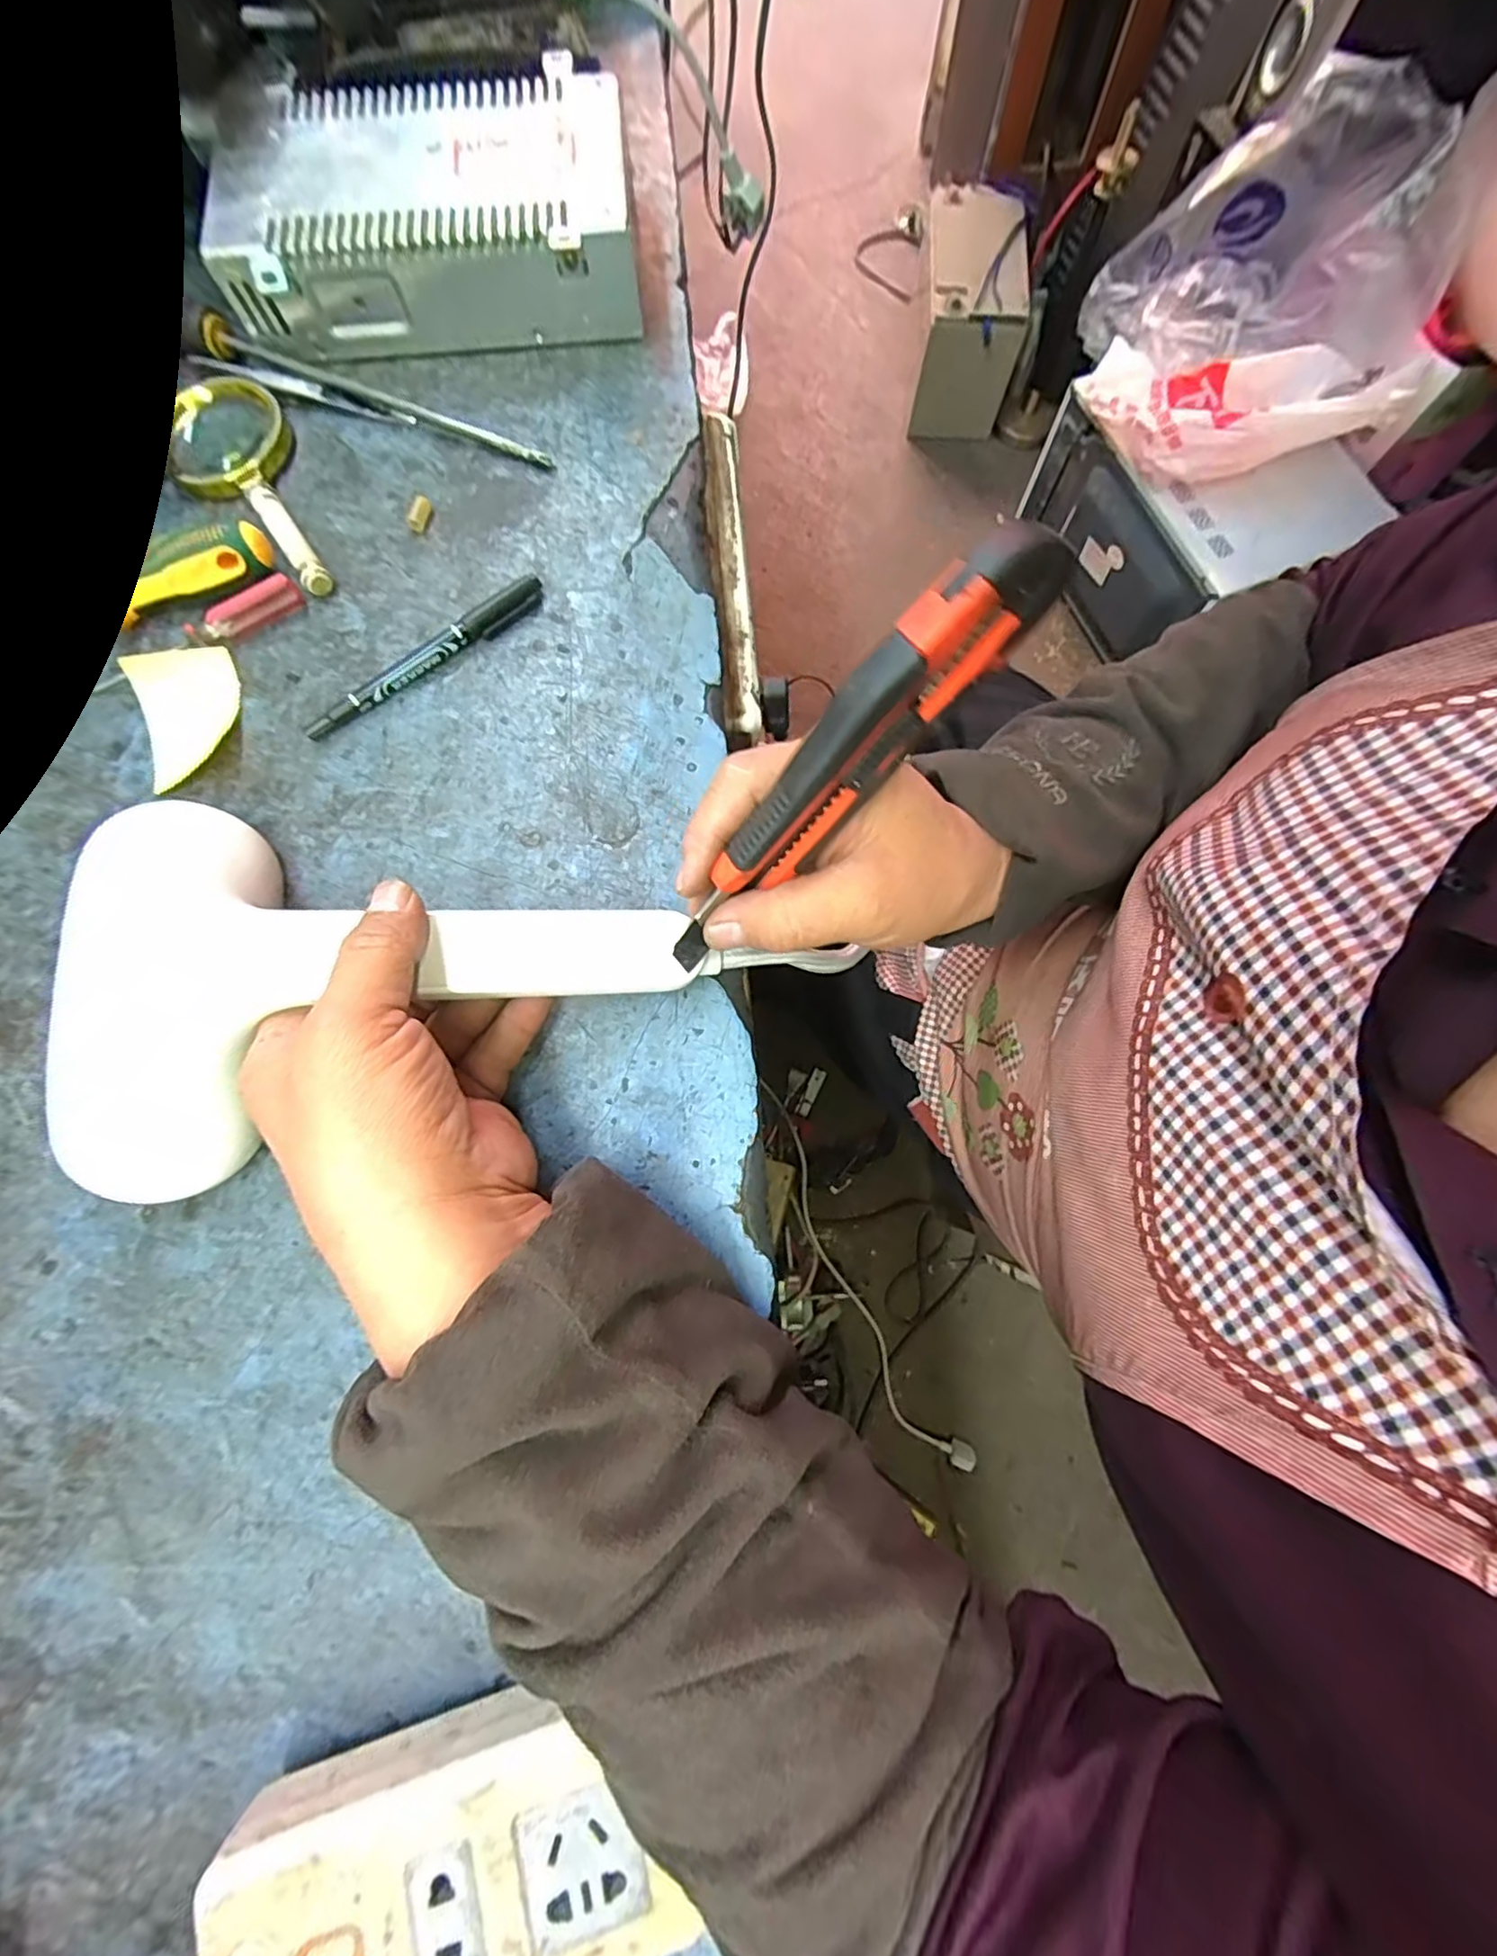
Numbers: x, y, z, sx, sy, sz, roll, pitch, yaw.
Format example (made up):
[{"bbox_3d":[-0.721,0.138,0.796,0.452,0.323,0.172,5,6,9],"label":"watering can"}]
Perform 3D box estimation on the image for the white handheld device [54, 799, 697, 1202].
[{"bbox_3d":[-0.143,-0.003,0.268,0.227,0.048,0.153,-3,78,-8],"label":"white handheld device"}]

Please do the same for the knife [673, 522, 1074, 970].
[{"bbox_3d":[0.026,-0.065,0.218,0.022,0.027,0.172,49,120,8],"label":"knife"}]

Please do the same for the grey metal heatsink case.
[{"bbox_3d":[-0.172,-0.421,0.361,0.213,0.051,0.131,-4,78,-2],"label":"grey metal heatsink case"}]

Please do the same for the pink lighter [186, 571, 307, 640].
[{"bbox_3d":[-0.252,-0.184,0.328,0.053,0.014,0.012,-35,81,-8],"label":"pink lighter"}]

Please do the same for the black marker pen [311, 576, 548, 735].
[{"bbox_3d":[-0.161,-0.161,0.327,0.134,0.013,0.009,-38,81,-8],"label":"black marker pen"}]

